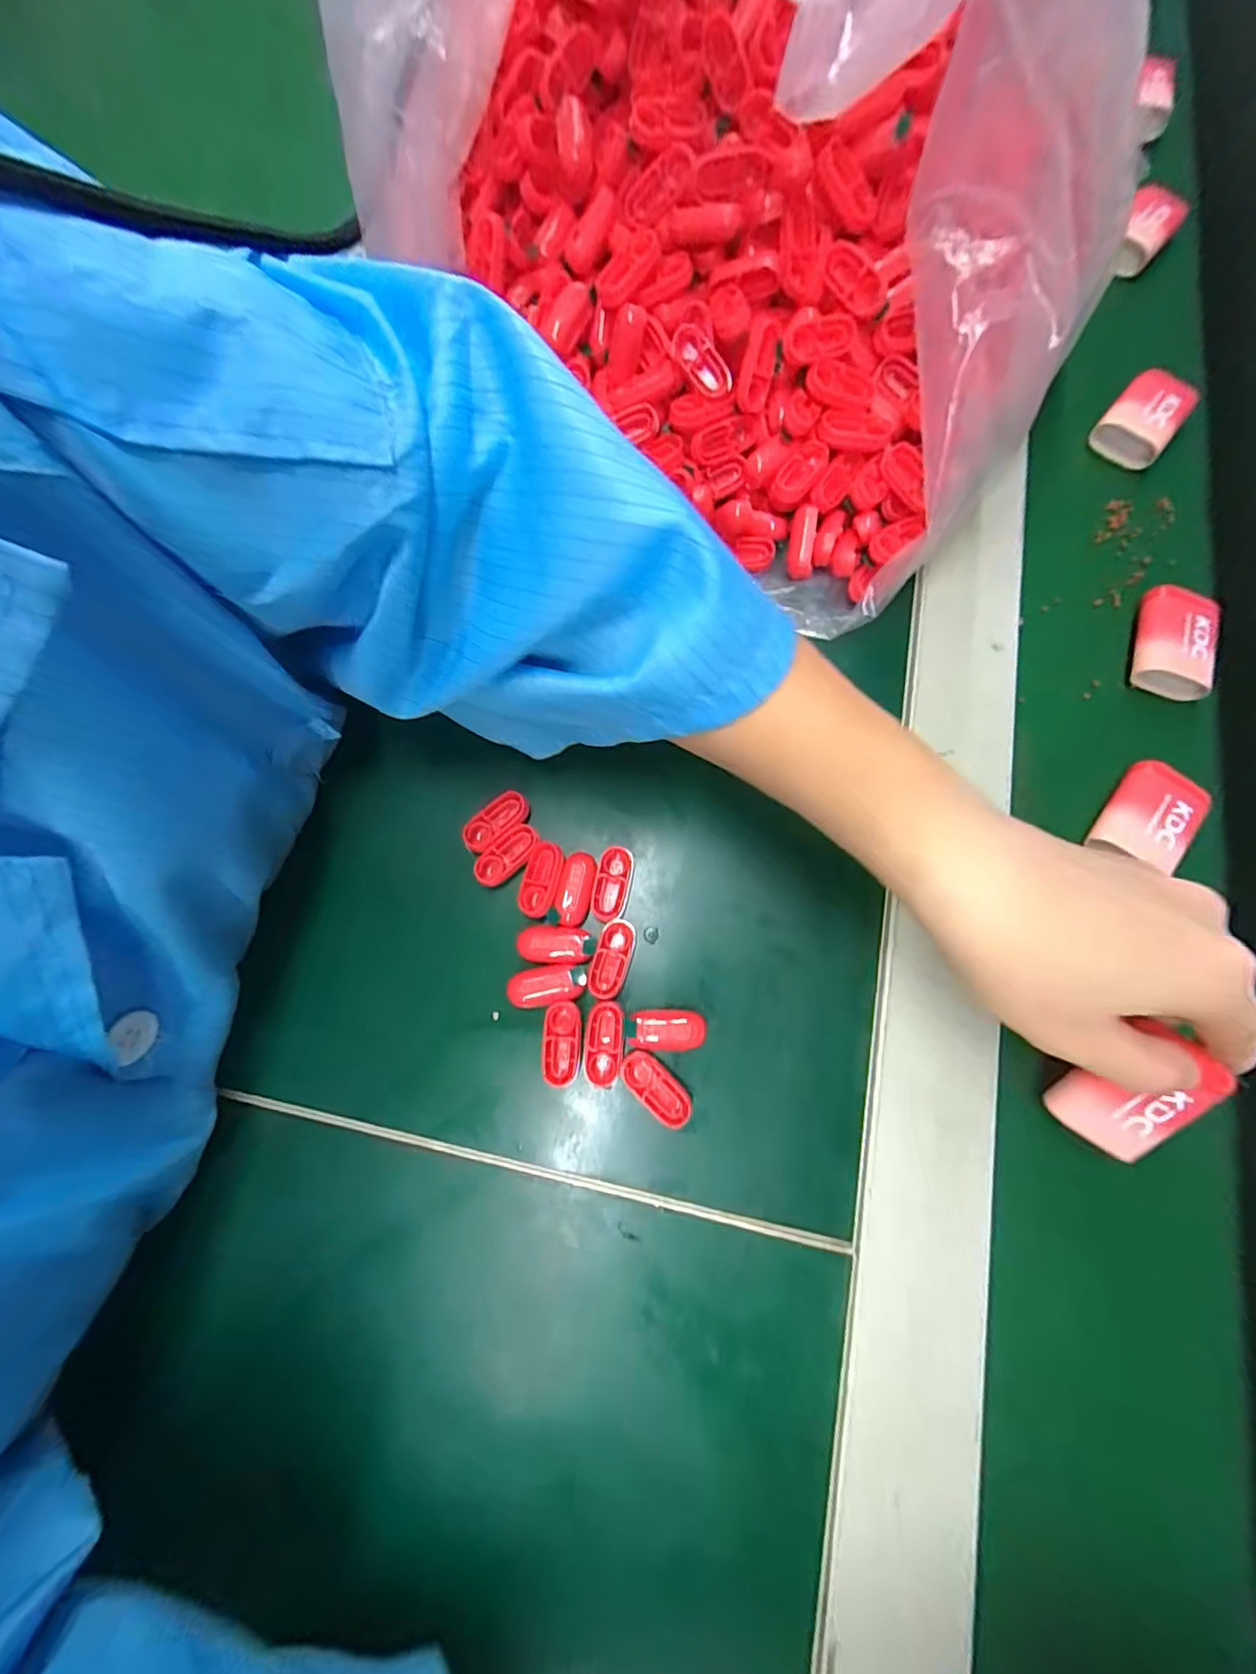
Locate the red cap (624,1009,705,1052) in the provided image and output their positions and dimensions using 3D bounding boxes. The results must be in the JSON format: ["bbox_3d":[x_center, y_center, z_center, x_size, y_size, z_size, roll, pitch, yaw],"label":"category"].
[{"bbox_3d":[0.017,0.083,0.240,0.032,0.015,0.016,1,76,2],"label":"red cap"}]

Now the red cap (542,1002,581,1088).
[{"bbox_3d":[-0.028,0.089,0.241,0.016,0.013,0.033,-1,76,1],"label":"red cap"}]

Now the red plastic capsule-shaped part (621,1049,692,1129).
[{"bbox_3d":[0.012,0.105,0.235,0.016,0.012,0.034,-44,79,-9],"label":"red plastic capsule-shaped part"}]

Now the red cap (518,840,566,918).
[{"bbox_3d":[-0.040,0.020,0.255,0.017,0.006,0.033,15,77,5],"label":"red cap"}]

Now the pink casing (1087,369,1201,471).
[{"bbox_3d":[0.279,-0.226,0.301,0.035,0.016,0.051,38,80,10],"label":"pink casing"}]

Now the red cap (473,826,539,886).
[{"bbox_3d":[-0.057,0.008,0.259,0.035,0.005,0.014,-40,79,-8],"label":"red cap"}]

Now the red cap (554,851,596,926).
[{"bbox_3d":[-0.024,0.024,0.252,0.015,0.007,0.033,10,77,4],"label":"red cap"}]

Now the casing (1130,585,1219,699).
[{"bbox_3d":[0.267,-0.095,0.273,0.036,0.020,0.048,17,77,5],"label":"casing"}]

